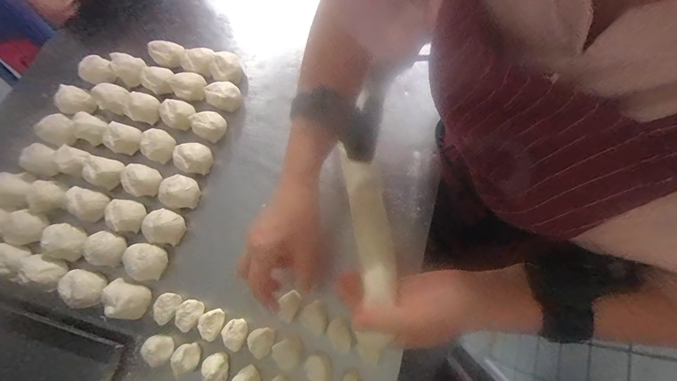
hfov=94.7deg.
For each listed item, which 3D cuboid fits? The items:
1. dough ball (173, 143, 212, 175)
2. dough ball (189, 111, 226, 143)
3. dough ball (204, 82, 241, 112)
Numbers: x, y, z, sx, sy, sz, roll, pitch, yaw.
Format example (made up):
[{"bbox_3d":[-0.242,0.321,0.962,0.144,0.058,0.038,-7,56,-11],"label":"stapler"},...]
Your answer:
[{"bbox_3d":[-0.218,-0.047,0.469,0.046,0.034,0.043,-1,69,1],"label":"dough ball"},{"bbox_3d":[-0.202,-0.103,0.487,0.041,0.034,0.046,39,78,17],"label":"dough ball"},{"bbox_3d":[-0.185,-0.153,0.503,0.049,0.030,0.042,-9,70,2],"label":"dough ball"}]

